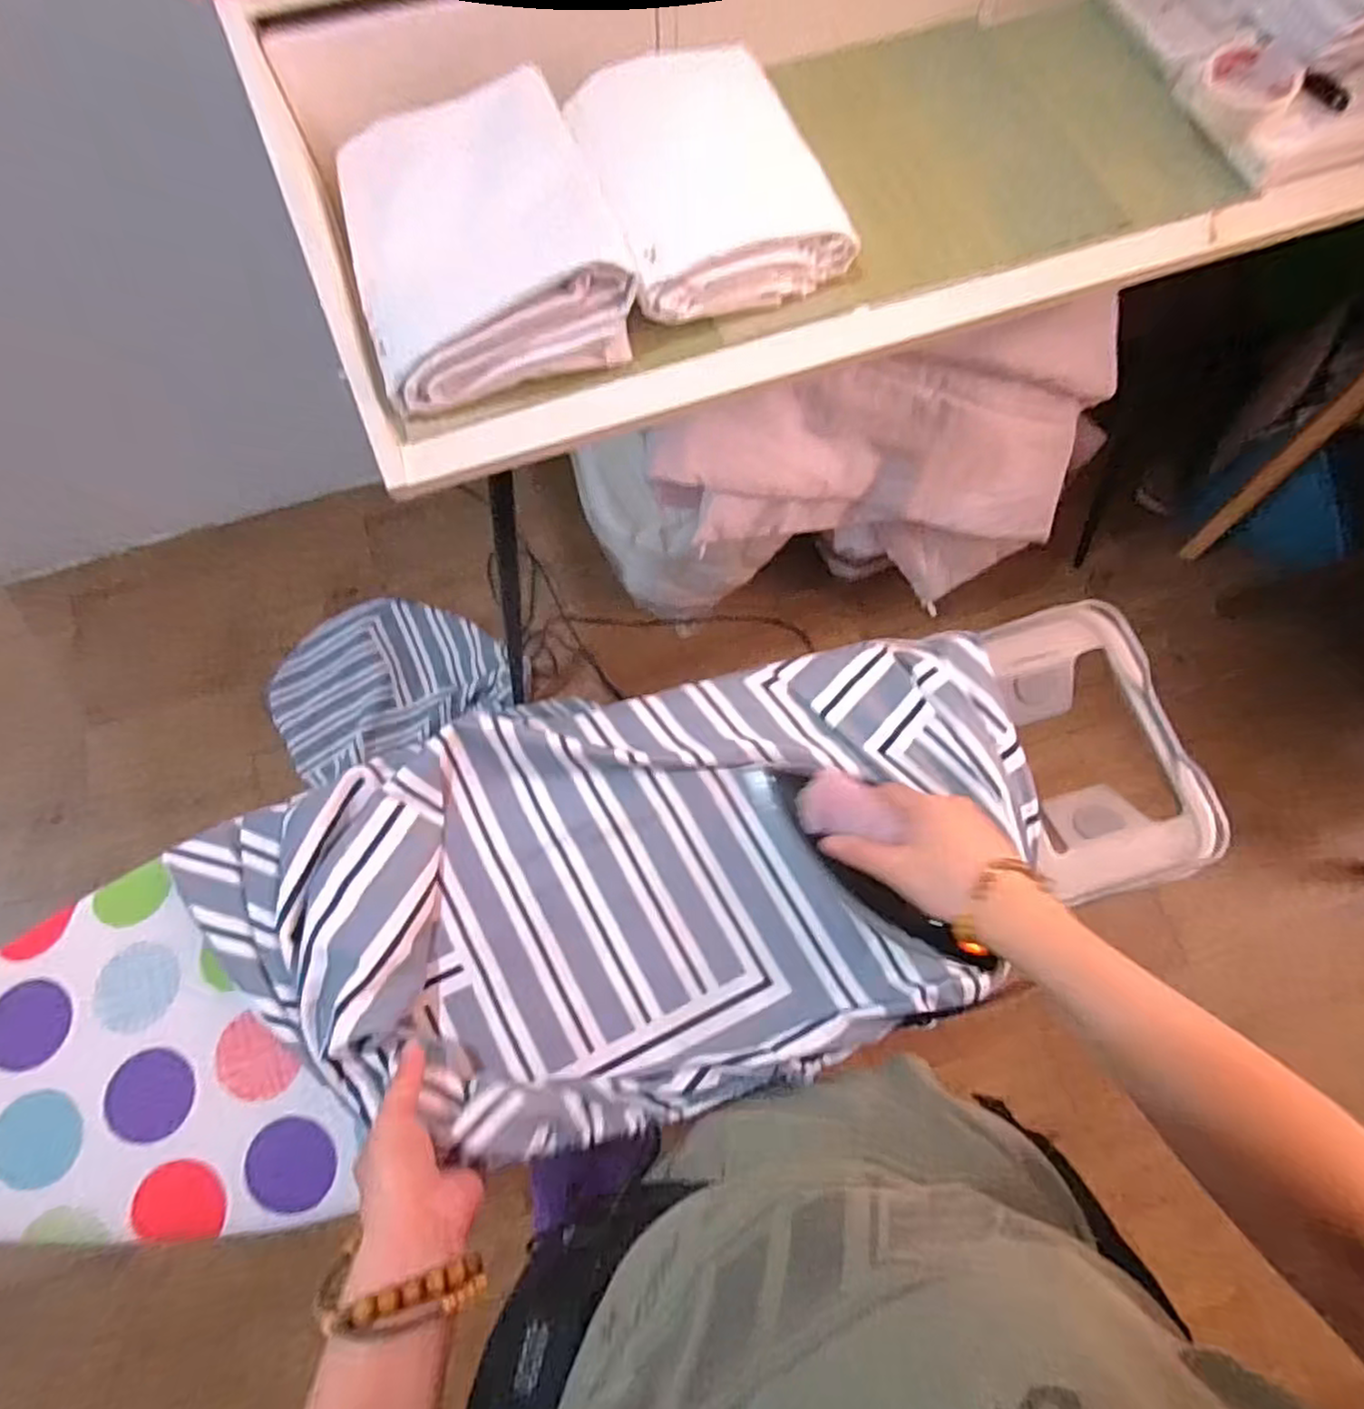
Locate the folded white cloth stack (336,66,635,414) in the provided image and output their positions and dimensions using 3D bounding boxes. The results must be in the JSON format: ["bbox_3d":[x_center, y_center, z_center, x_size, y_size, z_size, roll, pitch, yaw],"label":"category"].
[{"bbox_3d":[-0.185,-0.422,0.622,0.238,0.071,0.277,-19,74,-6],"label":"folded white cloth stack"}]

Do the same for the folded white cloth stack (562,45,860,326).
[{"bbox_3d":[0.016,-0.505,0.655,0.216,0.061,0.274,-22,74,-7],"label":"folded white cloth stack"}]

